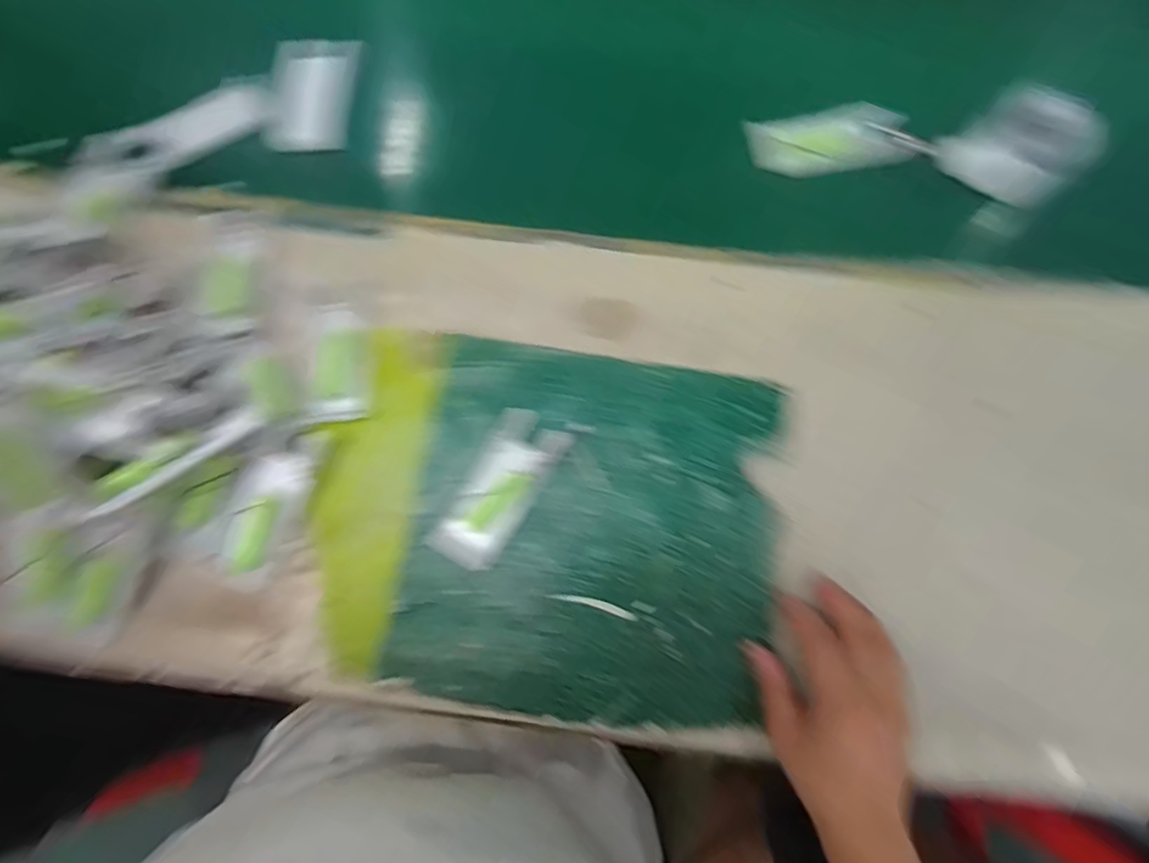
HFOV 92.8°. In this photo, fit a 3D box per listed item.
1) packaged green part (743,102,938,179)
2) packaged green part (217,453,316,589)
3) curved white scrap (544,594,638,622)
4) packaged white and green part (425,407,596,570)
[{"bbox_3d":[0.205,-0.231,0.436,0.132,0.017,0.051,-11,77,-1],"label":"packaged green part"},{"bbox_3d":[-0.206,0.056,0.360,0.042,0.008,0.087,26,83,-11],"label":"packaged green part"},{"bbox_3d":[0.012,0.114,0.360,0.060,0.004,0.007,15,76,5],"label":"curved white scrap"},{"bbox_3d":[-0.047,0.036,0.374,0.052,0.005,0.118,28,80,7],"label":"packaged white and green part"}]

